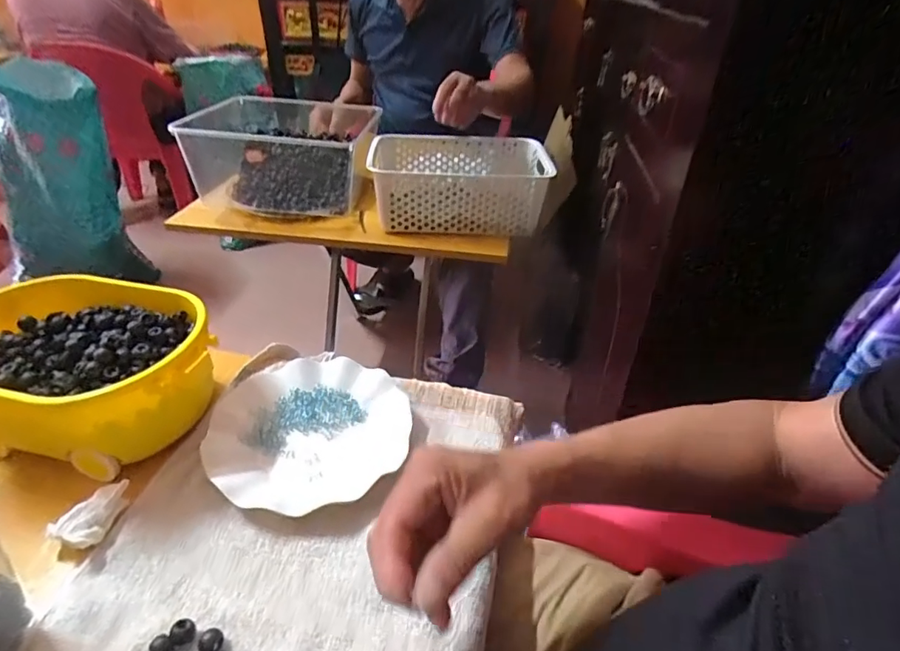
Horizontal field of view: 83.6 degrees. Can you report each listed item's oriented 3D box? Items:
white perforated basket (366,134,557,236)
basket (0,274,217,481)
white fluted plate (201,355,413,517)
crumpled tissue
[{"bbox_3d":[0.017,-0.261,0.920,0.301,0.112,0.218,-3,36,-7],"label":"white perforated basket"},{"bbox_3d":[-0.342,0.040,0.474,0.242,0.089,0.178,16,38,19],"label":"basket"},{"bbox_3d":[-0.131,0.101,0.488,0.180,0.028,0.185,1,36,-1],"label":"white fluted plate"},{"bbox_3d":[-0.280,0.153,0.398,0.035,0.018,0.059,28,43,31],"label":"crumpled tissue"}]

